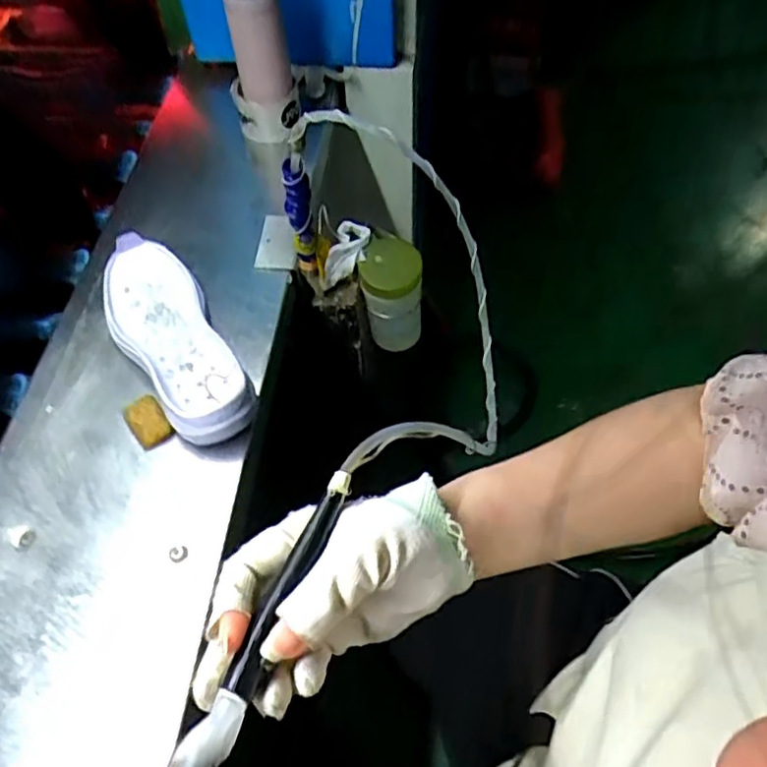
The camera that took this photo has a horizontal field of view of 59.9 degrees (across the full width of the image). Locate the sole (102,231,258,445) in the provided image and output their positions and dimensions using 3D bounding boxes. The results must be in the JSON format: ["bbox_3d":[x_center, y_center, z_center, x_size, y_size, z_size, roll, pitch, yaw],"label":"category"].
[{"bbox_3d":[-0.214,-0.048,0.677,0.098,0.043,0.270,-28,60,-17],"label":"sole"}]

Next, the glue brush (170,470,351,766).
[{"bbox_3d":[-0.050,0.105,0.290,0.017,0.019,0.160,15,51,15],"label":"glue brush"}]

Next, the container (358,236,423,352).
[{"bbox_3d":[0.011,-0.111,0.854,0.077,0.141,0.076,-2,56,0],"label":"container"}]

